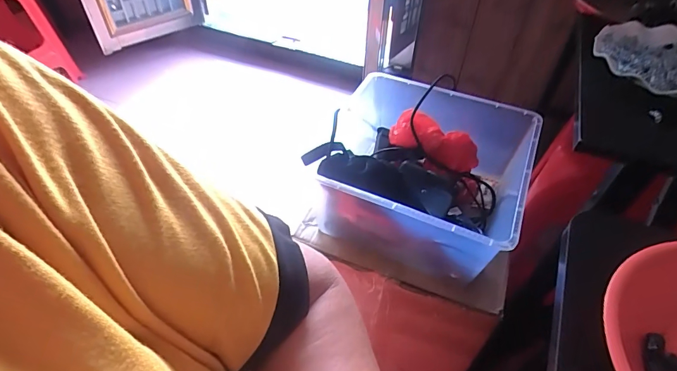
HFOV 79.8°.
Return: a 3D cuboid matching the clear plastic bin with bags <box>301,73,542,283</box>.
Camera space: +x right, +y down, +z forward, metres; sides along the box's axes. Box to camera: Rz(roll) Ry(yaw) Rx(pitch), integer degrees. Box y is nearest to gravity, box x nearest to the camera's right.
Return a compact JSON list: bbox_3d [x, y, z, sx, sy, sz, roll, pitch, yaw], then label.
[{"bbox_3d":[0.126,-0.027,0.654,0.312,0.147,0.306,20,49,17],"label":"clear plastic bin with bags"}]

